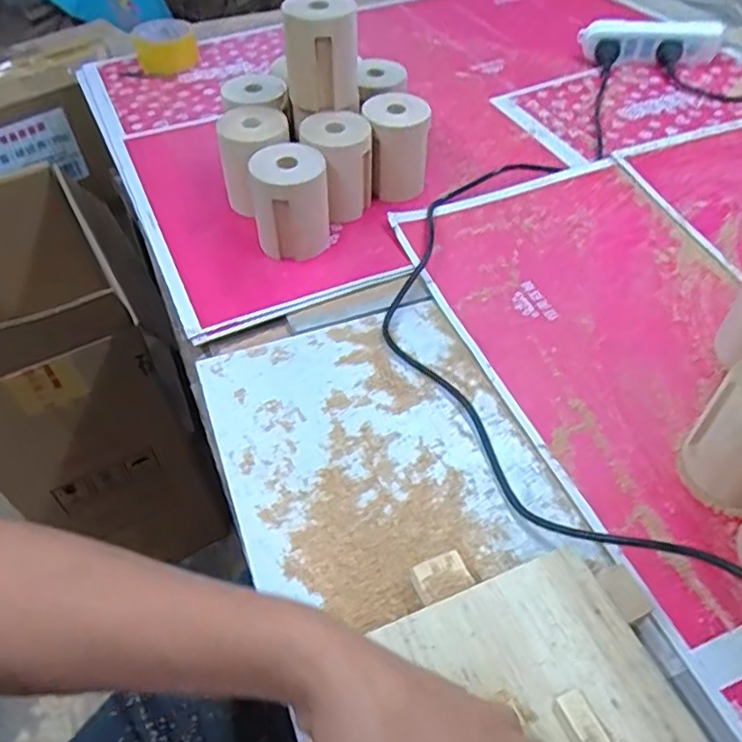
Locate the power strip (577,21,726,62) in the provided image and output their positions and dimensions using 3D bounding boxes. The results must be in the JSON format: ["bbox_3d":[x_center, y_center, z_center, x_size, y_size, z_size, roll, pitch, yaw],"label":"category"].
[{"bbox_3d":[0.419,-0.496,0.974,0.203,0.057,0.046,3,49,5],"label":"power strip"}]

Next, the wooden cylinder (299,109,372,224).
[{"bbox_3d":[-0.037,-0.231,0.737,0.074,0.108,0.074,-8,49,-5],"label":"wooden cylinder"}]

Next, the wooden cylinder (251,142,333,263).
[{"bbox_3d":[-0.086,-0.178,0.692,0.081,0.107,0.079,-8,49,-5],"label":"wooden cylinder"}]

